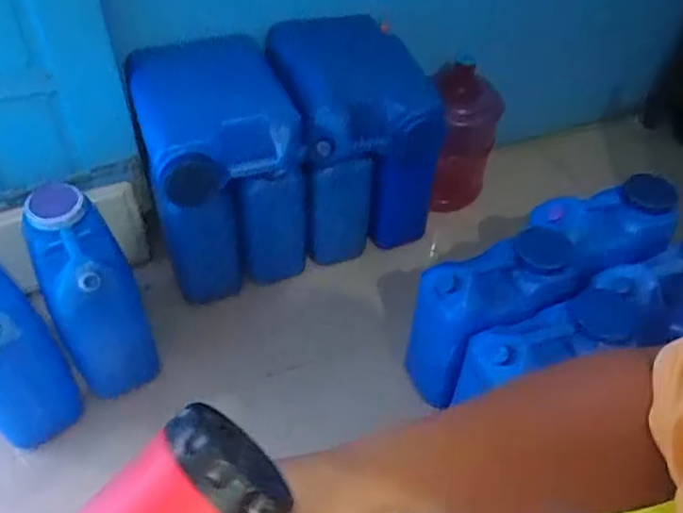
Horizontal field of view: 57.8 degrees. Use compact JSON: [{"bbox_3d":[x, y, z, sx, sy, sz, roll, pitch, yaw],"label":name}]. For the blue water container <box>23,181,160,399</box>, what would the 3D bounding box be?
[{"bbox_3d":[-0.551,0.092,1.373,0.186,0.355,0.376,-19,52,-19],"label":"blue water container"}]

